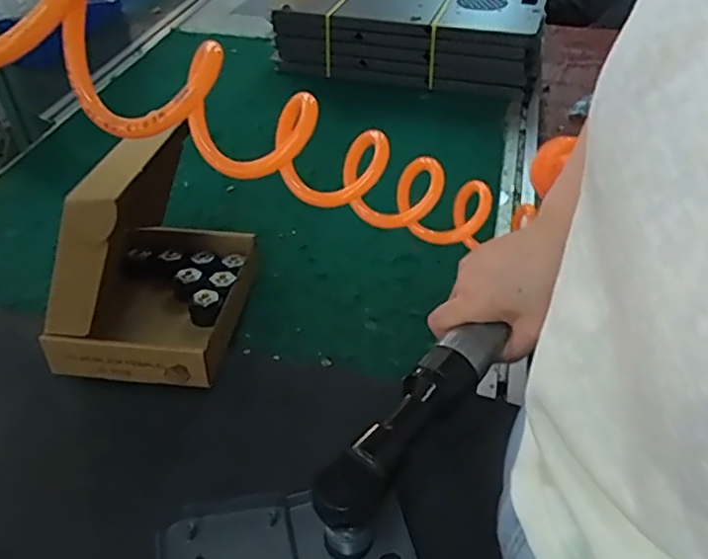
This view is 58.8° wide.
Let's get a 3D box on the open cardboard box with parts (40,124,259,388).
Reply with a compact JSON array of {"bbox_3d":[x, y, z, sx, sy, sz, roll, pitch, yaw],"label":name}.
[{"bbox_3d":[-0.166,-0.024,0.519,0.127,0.156,0.175,5,42,6],"label":"open cardboard box with parts"}]

